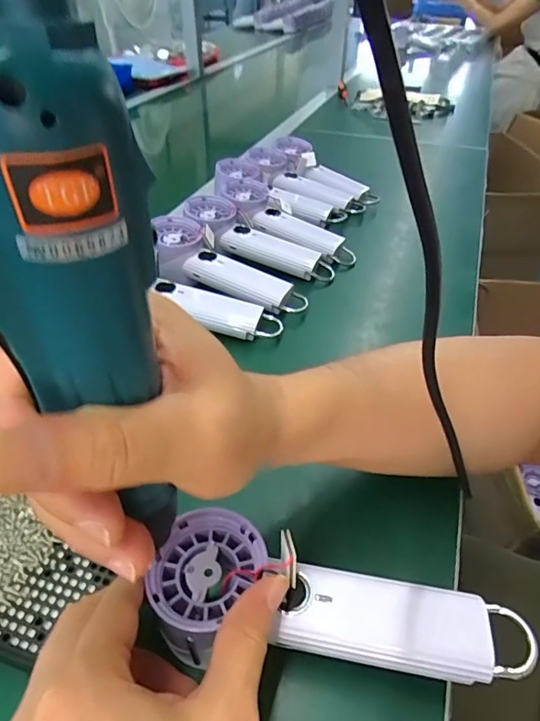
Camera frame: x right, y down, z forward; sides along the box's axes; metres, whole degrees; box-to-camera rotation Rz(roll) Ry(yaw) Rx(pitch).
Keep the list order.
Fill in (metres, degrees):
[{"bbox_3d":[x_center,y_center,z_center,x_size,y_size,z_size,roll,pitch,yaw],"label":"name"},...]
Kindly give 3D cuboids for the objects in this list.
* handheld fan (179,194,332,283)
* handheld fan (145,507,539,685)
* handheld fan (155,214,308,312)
[{"bbox_3d":[-0.016,-0.142,0.549,0.191,0.033,0.058,30,48,7],"label":"handheld fan"},{"bbox_3d":[0.034,0.124,0.229,0.188,0.035,0.069,12,43,5],"label":"handheld fan"},{"bbox_3d":[-0.052,-0.098,0.503,0.188,0.040,0.063,29,48,11],"label":"handheld fan"}]

